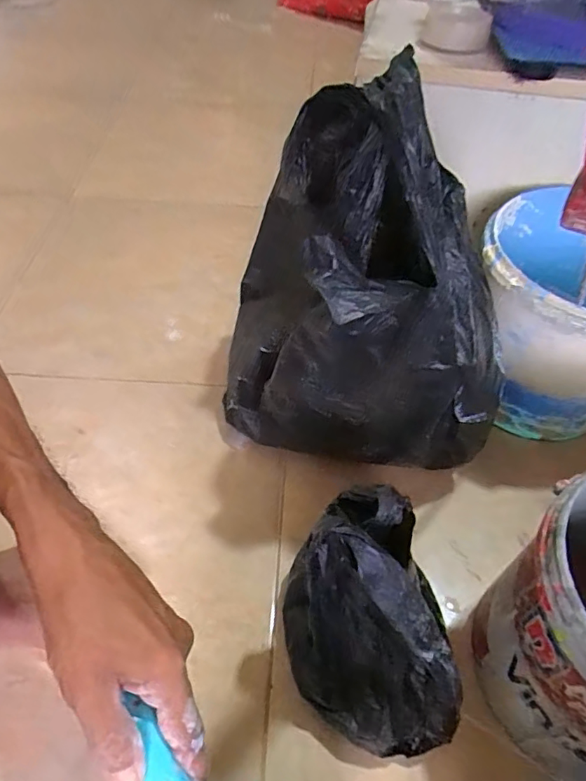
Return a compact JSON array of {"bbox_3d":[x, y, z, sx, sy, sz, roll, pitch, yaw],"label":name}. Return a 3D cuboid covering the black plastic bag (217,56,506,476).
[{"bbox_3d":[0.050,-0.077,0.435,0.268,0.315,0.157,25,54,18],"label":"black plastic bag"}]

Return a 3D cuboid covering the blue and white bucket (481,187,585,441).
[{"bbox_3d":[0.285,-0.070,0.539,0.202,0.181,0.216,-1,50,1],"label":"blue and white bucket"}]

